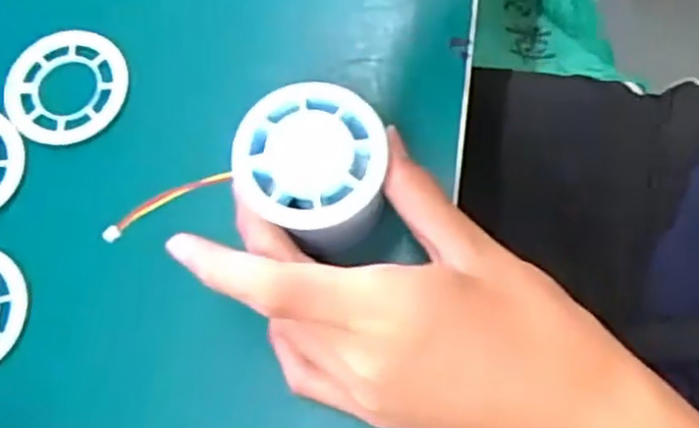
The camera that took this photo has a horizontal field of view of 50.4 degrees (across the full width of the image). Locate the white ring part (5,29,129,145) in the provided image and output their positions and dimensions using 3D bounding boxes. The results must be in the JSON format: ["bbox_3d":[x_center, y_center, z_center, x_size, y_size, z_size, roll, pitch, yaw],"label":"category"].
[{"bbox_3d":[-0.133,-0.060,0.351,0.056,0.005,0.057,8,73,9],"label":"white ring part"}]

